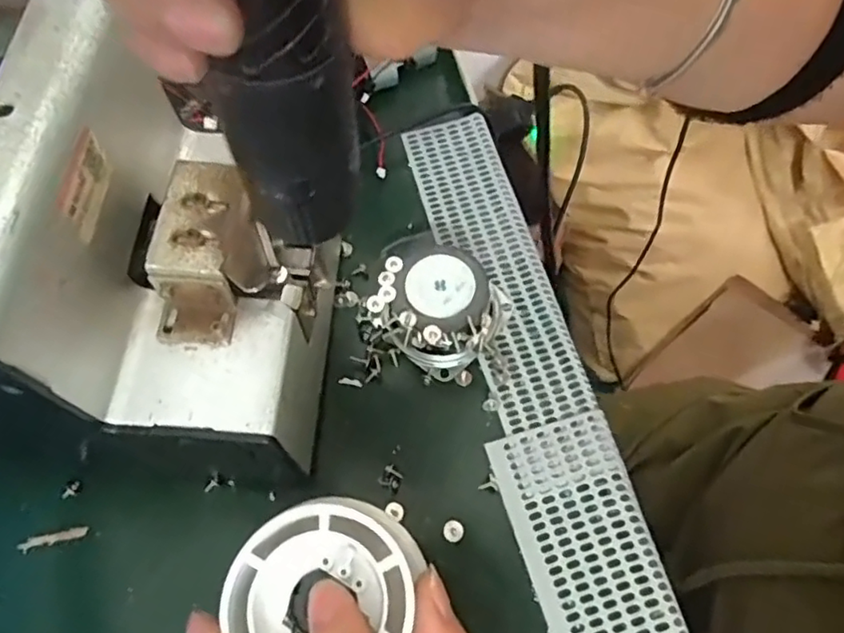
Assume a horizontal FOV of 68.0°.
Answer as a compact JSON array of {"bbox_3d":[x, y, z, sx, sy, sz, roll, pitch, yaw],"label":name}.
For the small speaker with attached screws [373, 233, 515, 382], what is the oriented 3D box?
[{"bbox_3d":[0.008,-0.005,0.289,0.059,0.030,0.050,17,68,10],"label":"small speaker with attached screws"}]

